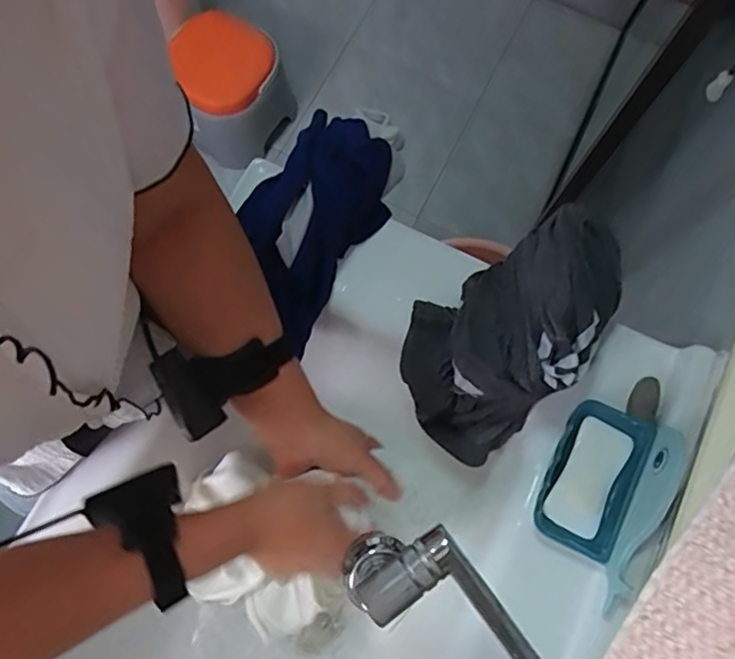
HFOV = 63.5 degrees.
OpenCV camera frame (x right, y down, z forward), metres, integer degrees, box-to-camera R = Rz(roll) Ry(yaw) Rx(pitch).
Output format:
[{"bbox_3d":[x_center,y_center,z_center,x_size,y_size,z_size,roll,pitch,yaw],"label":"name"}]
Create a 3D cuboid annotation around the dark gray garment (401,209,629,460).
[{"bbox_3d":[0.129,-0.002,0.564,0.144,0.138,0.221,39,77,9],"label":"dark gray garment"}]

